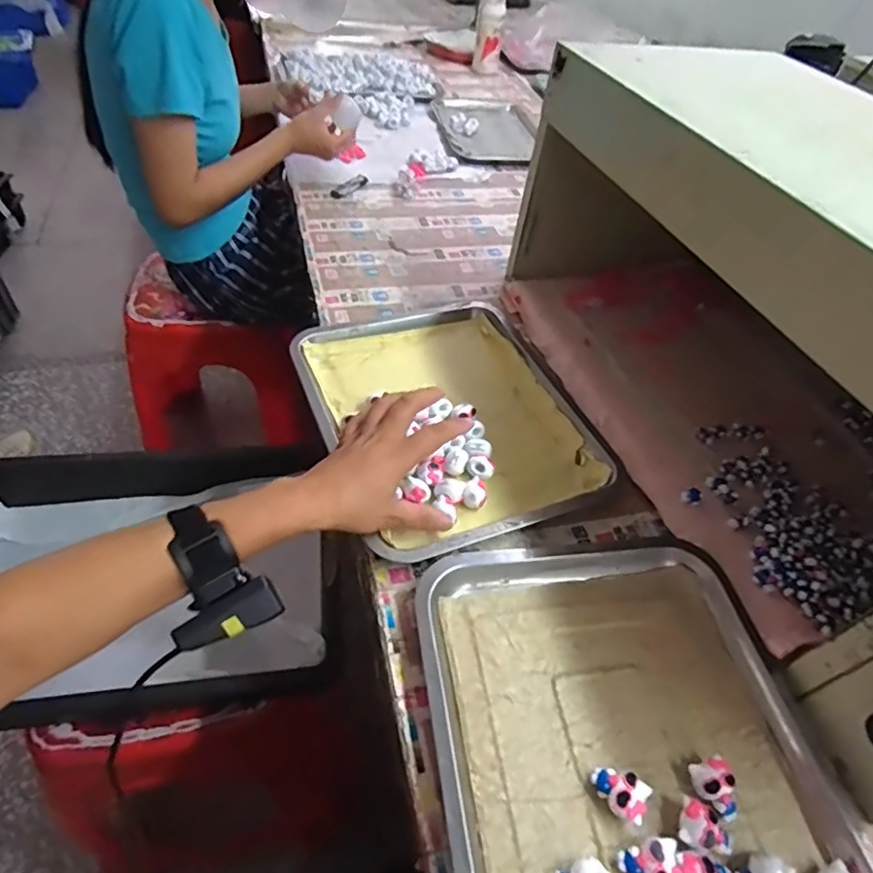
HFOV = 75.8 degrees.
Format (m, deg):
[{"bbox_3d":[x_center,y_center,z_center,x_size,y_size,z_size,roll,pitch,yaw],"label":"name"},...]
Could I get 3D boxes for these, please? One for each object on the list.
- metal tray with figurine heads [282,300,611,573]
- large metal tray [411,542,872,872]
[{"bbox_3d":[0.010,-0.032,0.577,0.254,0.028,0.314,-18,52,-18],"label":"metal tray with figurine heads"},{"bbox_3d":[0.141,0.232,0.368,0.275,0.026,0.350,-6,49,-9],"label":"large metal tray"}]

